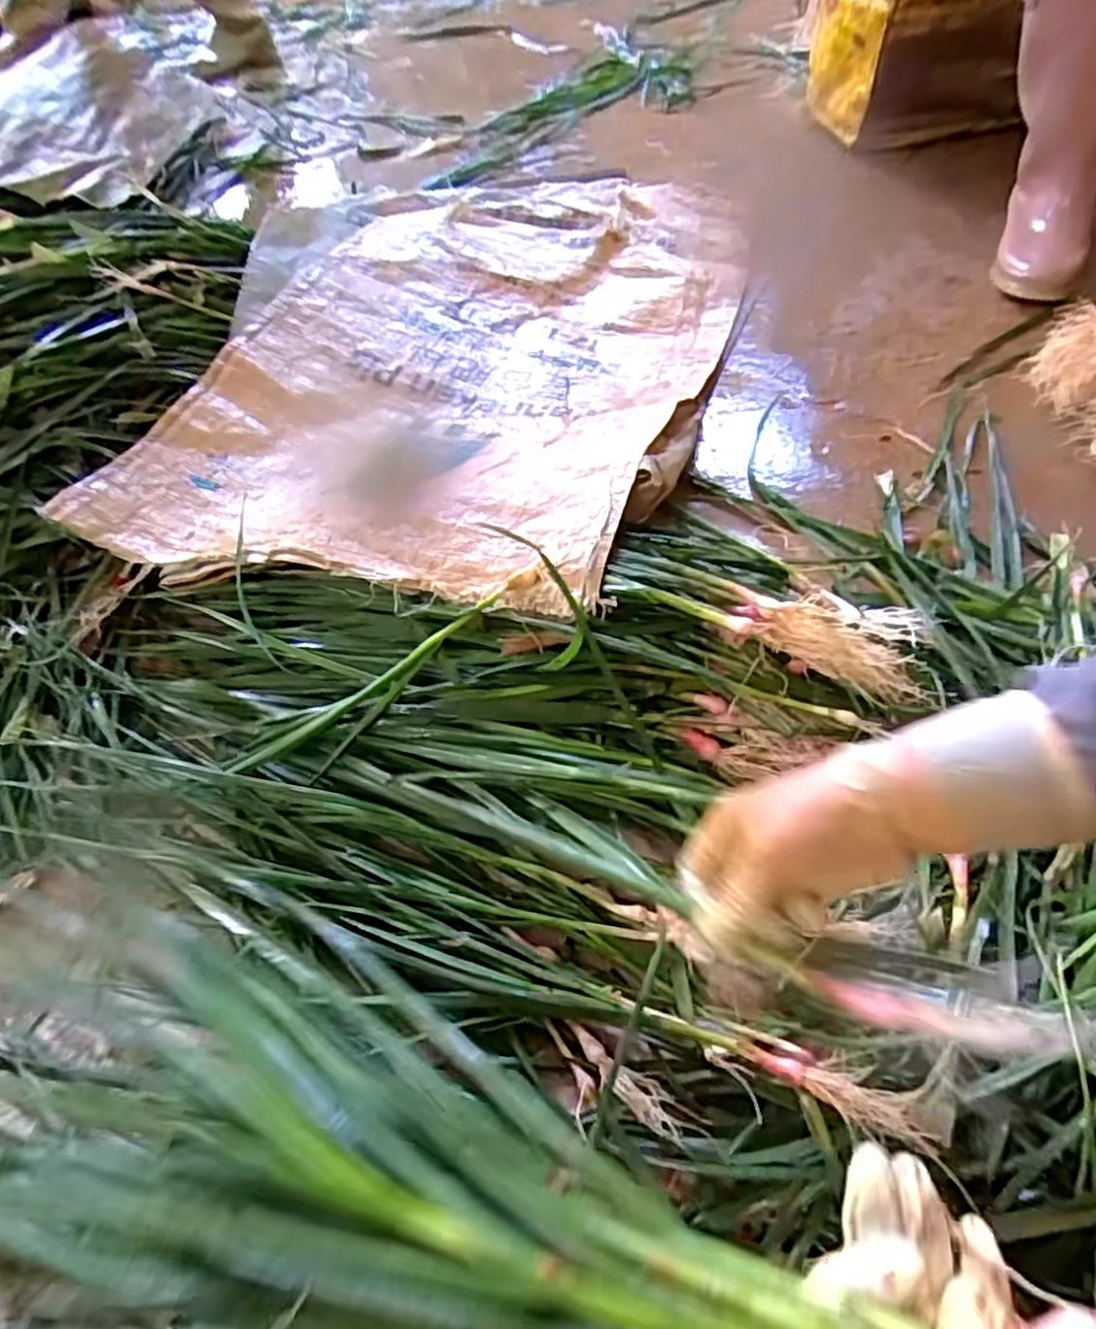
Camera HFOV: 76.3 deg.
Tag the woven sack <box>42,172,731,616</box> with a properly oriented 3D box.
[{"bbox_3d":[-0.096,-0.403,0.837,0.588,0.103,0.875,11,50,13],"label":"woven sack"}]

